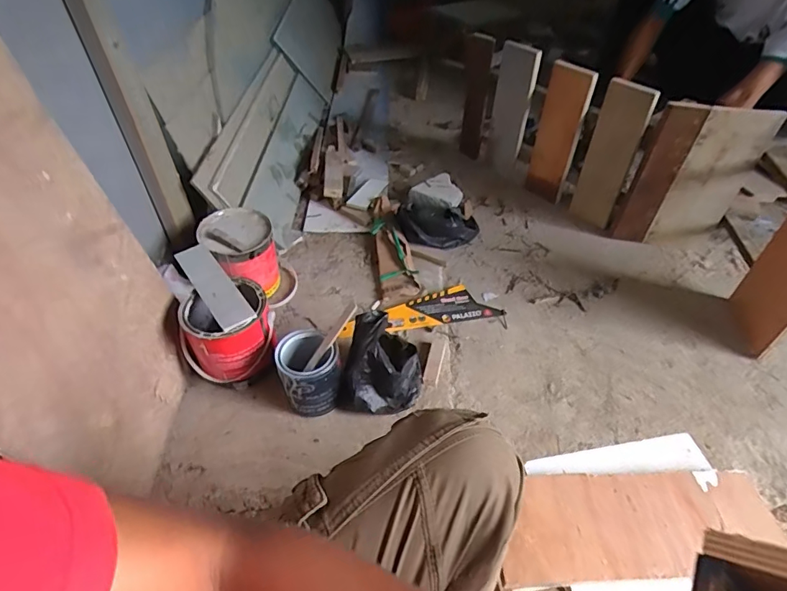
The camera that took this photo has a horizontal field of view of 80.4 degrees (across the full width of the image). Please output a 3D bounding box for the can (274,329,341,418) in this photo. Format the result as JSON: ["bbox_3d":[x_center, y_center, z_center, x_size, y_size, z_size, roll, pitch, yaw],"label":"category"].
[{"bbox_3d":[-0.149,0.140,0.851,0.105,0.121,0.111,-10,48,-8],"label":"can"}]

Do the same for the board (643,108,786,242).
[{"bbox_3d":[0.724,-0.253,1.079,0.150,0.342,0.023,9,46,8],"label":"board"}]

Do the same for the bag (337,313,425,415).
[{"bbox_3d":[-0.019,0.131,0.862,0.138,0.128,0.161,2,48,3],"label":"bag"}]

